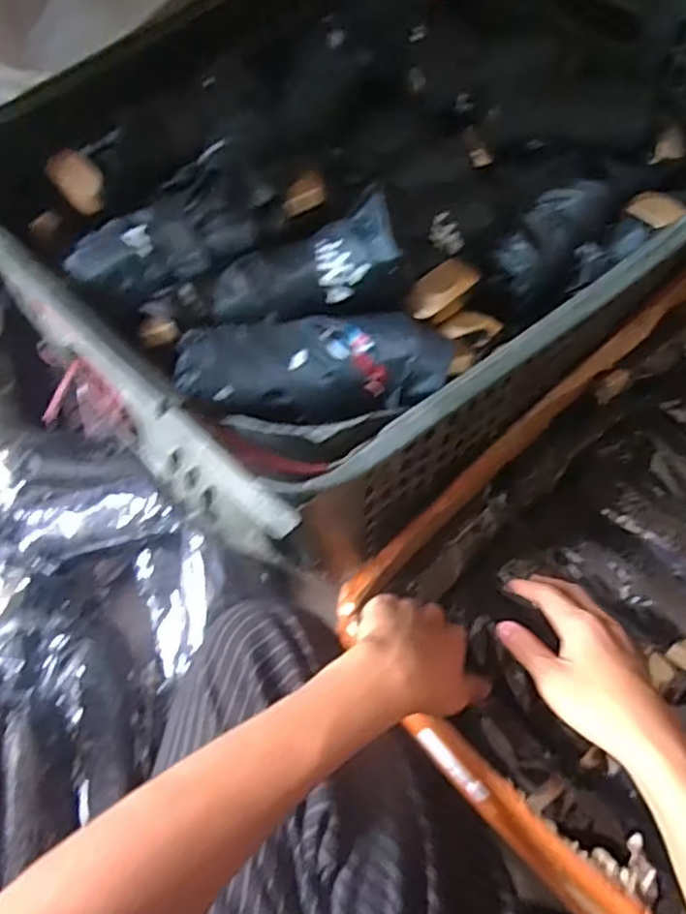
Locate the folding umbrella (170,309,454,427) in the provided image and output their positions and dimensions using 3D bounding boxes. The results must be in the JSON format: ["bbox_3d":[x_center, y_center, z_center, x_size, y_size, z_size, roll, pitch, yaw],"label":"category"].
[{"bbox_3d":[-0.015,-0.052,0.384,0.155,0.034,0.056,-5,65,-1],"label":"folding umbrella"}]

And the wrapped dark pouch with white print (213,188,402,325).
[{"bbox_3d":[-0.022,-0.111,0.386,0.111,0.030,0.048,-23,67,-9],"label":"wrapped dark pouch with white print"}]

